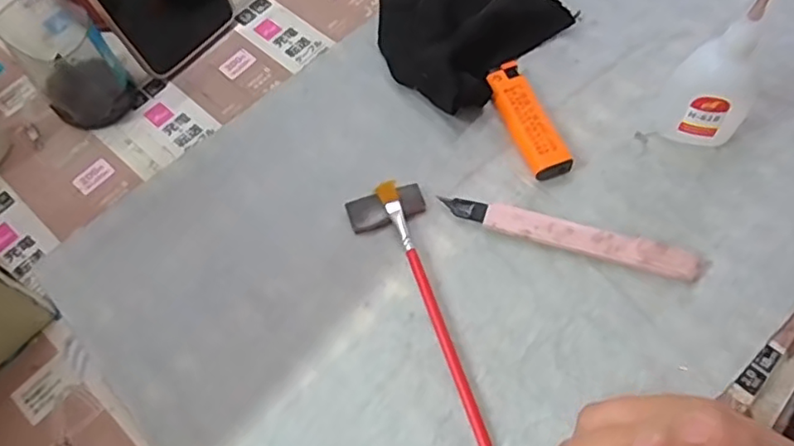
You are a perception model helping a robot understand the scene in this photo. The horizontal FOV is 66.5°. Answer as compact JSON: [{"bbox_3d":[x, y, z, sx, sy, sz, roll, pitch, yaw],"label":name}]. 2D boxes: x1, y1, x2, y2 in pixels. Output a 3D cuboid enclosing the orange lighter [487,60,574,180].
[{"bbox_3d":[0.077,-0.062,0.363,0.022,0.013,0.079,-20,64,-6],"label":"orange lighter"}]

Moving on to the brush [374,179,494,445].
[{"bbox_3d":[0.019,0.042,0.317,0.011,0.009,0.150,-20,64,-6],"label":"brush"}]

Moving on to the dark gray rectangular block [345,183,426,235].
[{"bbox_3d":[-0.006,-0.009,0.345,0.044,0.007,0.021,-17,64,-5],"label":"dark gray rectangular block"}]

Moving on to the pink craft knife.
[{"bbox_3d":[0.092,0.006,0.329,0.135,0.011,0.016,16,66,11],"label":"pink craft knife"}]

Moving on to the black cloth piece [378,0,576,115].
[{"bbox_3d":[0.036,-0.132,0.395,0.107,0.030,0.110,-43,68,-16],"label":"black cloth piece"}]

